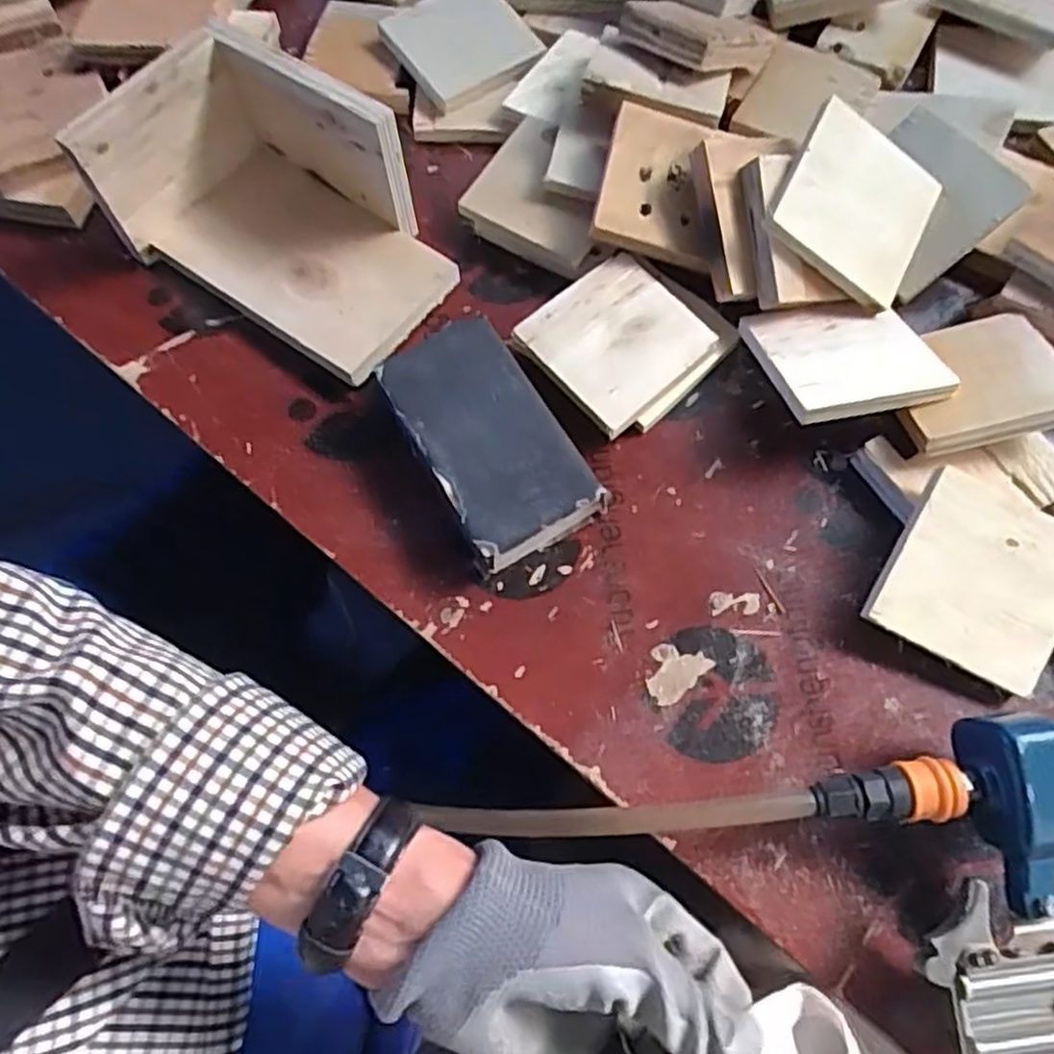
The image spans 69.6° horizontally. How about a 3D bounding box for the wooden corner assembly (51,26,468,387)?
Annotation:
[{"bbox_3d":[-0.144,-0.193,0.450,0.184,0.091,0.121,31,72,12],"label":"wooden corner assembly"}]

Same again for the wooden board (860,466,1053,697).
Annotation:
[{"bbox_3d":[0.235,0.027,0.392,0.089,0.008,0.089,28,89,4],"label":"wooden board"}]

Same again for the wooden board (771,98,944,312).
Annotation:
[{"bbox_3d":[0.195,-0.188,0.445,0.094,0.007,0.084,29,90,-19],"label":"wooden board"}]

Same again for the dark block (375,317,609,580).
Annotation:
[{"bbox_3d":[-0.024,-0.048,0.432,0.074,0.045,0.132,-29,71,-11],"label":"dark block"}]

